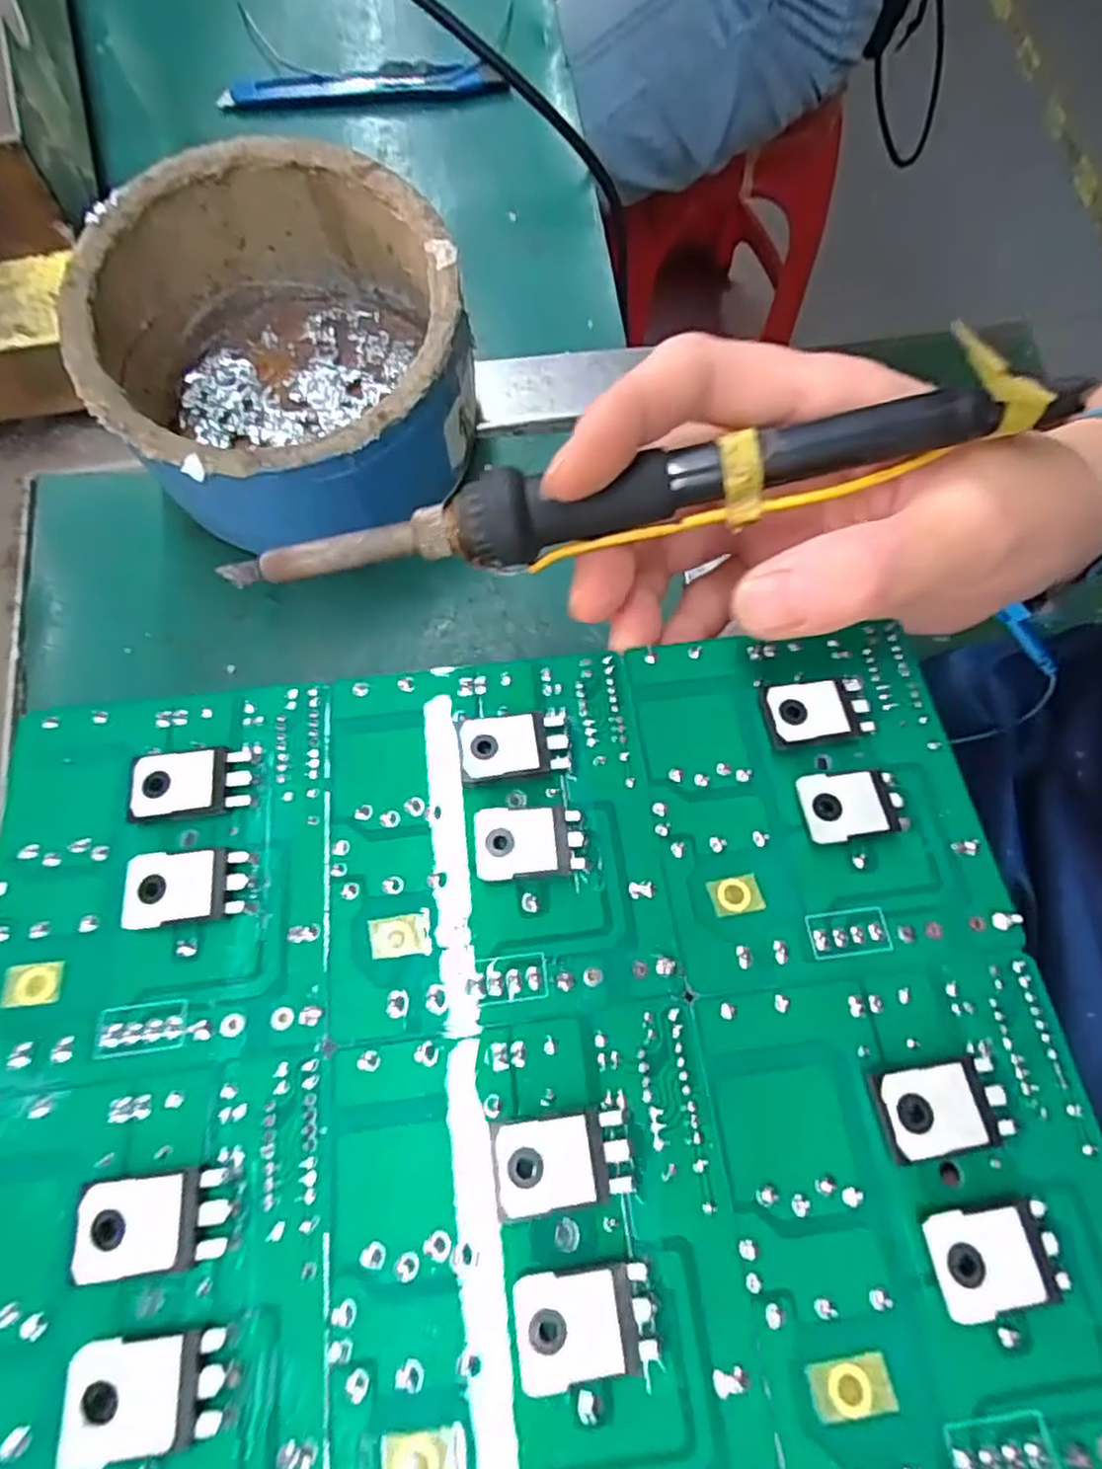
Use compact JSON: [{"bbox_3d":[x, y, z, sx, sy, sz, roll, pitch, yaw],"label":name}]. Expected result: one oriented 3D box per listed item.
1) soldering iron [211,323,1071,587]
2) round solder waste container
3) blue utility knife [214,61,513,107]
[{"bbox_3d":[0.008,-0.056,0.171,0.183,0.018,0.018,-9,74,9],"label":"soldering iron"},{"bbox_3d":[-0.090,-0.127,0.249,0.113,0.065,0.118,0,74,-1],"label":"round solder waste container"},{"bbox_3d":[-0.086,-0.295,0.326,0.124,0.009,0.014,-6,74,-2],"label":"blue utility knife"}]

